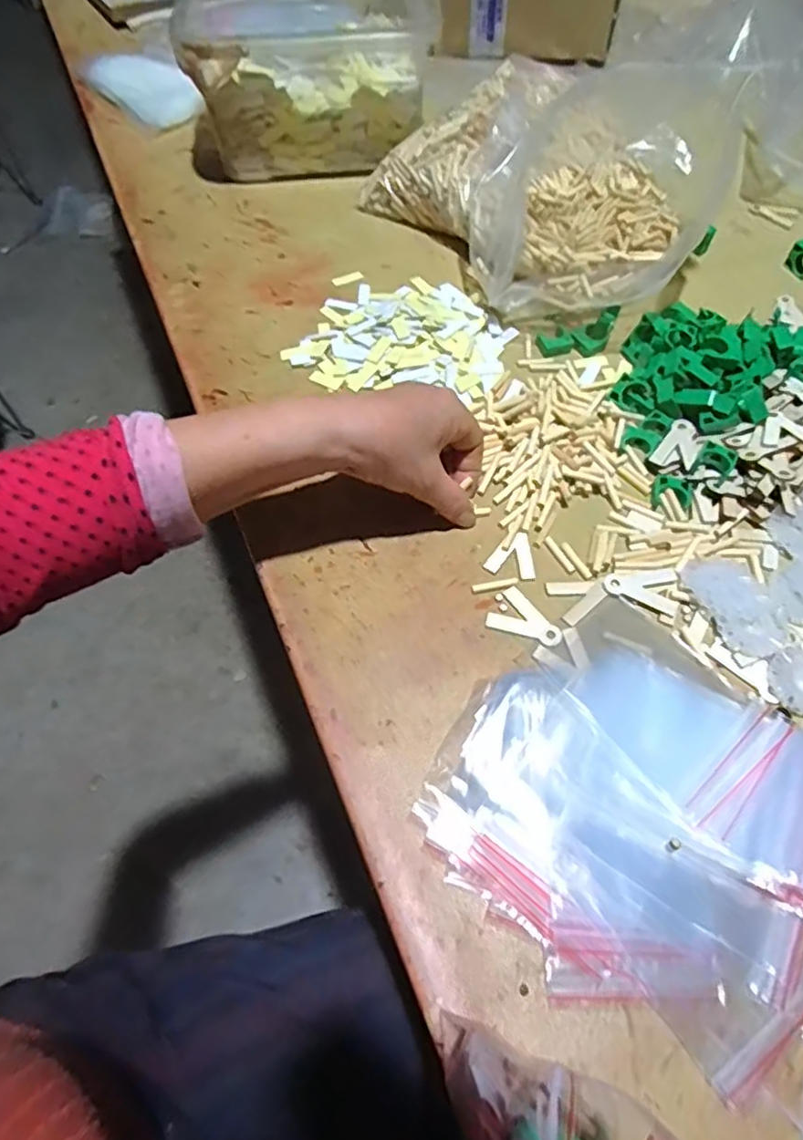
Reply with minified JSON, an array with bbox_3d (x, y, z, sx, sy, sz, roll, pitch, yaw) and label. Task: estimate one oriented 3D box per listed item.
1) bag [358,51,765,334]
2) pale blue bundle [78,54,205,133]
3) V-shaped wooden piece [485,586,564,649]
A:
[{"bbox_3d":[0.138,-0.347,0.544,0.244,0.124,0.268,-27,63,-16],"label":"bag"},{"bbox_3d":[-0.297,-0.546,0.713,0.156,0.033,0.067,37,66,20],"label":"pale blue bundle"},{"bbox_3d":[0.074,0.033,0.386,0.030,0.004,0.045,-35,65,-19],"label":"V-shaped wooden piece"}]

